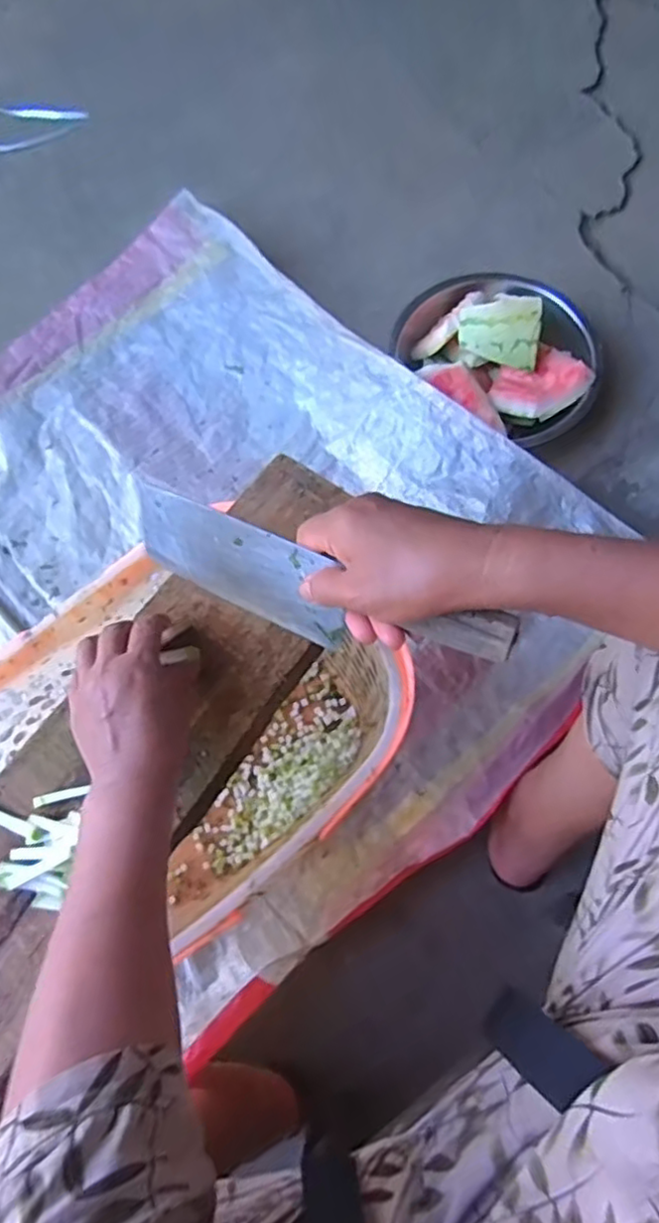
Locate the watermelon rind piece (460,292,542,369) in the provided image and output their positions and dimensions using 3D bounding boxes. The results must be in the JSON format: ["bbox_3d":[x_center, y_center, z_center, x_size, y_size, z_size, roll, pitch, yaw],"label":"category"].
[{"bbox_3d":[0.212,-0.353,0.821,0.100,0.031,0.080,13,113,6],"label":"watermelon rind piece"}]

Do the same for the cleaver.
[{"bbox_3d":[-0.014,-0.021,0.423,0.269,0.077,0.028,21,42,25],"label":"cleaver"}]

